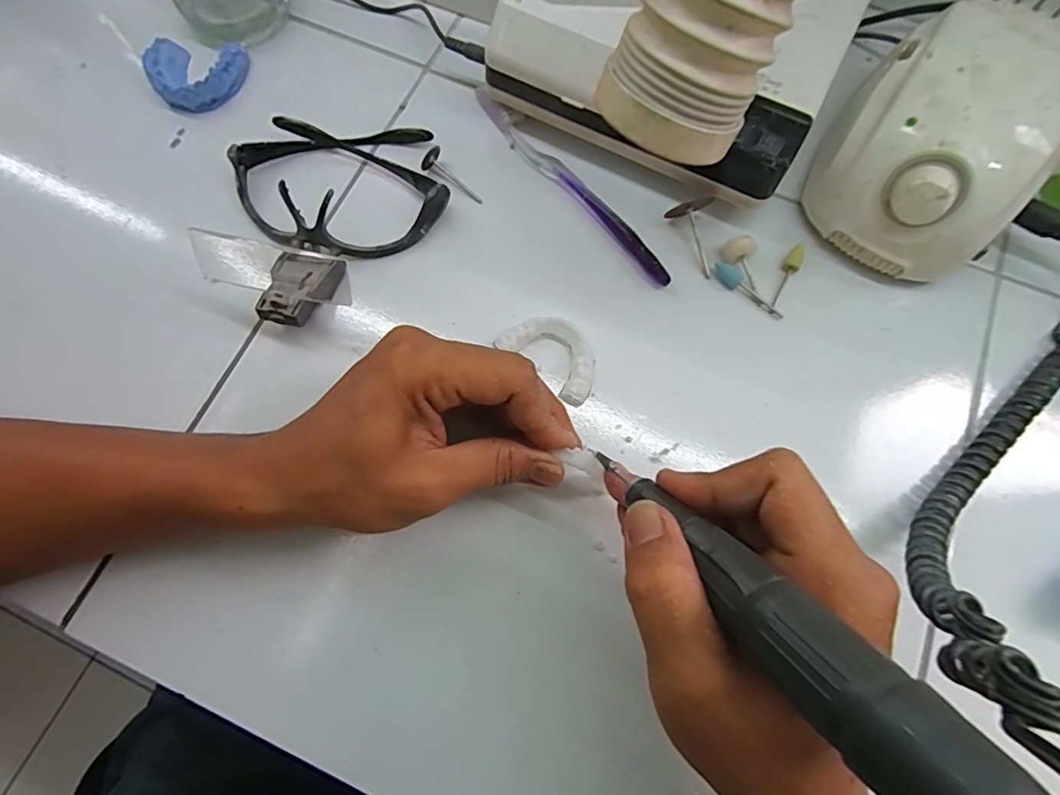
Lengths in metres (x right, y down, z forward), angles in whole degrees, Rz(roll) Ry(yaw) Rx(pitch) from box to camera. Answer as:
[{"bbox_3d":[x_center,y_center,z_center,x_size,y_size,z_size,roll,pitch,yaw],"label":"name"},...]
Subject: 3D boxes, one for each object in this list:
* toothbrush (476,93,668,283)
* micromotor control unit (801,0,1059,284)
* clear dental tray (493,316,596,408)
[{"bbox_3d":[0.025,-0.137,0.336,0.016,0.012,0.180,-36,77,-11],"label":"toothbrush"},{"bbox_3d":[0.236,-0.149,0.306,0.109,0.080,0.136,36,76,9],"label":"micromotor control unit"},{"bbox_3d":[0.015,-0.025,0.302,0.059,0.009,0.036,39,76,10],"label":"clear dental tray"}]

